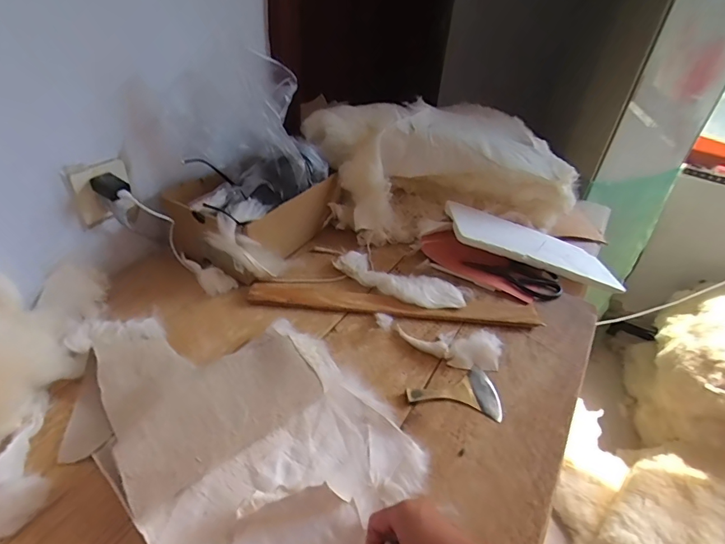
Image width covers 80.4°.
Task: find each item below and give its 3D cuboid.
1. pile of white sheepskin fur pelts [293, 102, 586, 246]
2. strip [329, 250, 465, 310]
[{"bbox_3d":[0.176,-0.246,0.979,0.551,0.194,0.287,-10,41,-21],"label":"pile of white sheepskin fur pelts"},{"bbox_3d":[0.063,0.014,0.783,0.244,0.025,0.090,20,39,16],"label":"strip"}]

